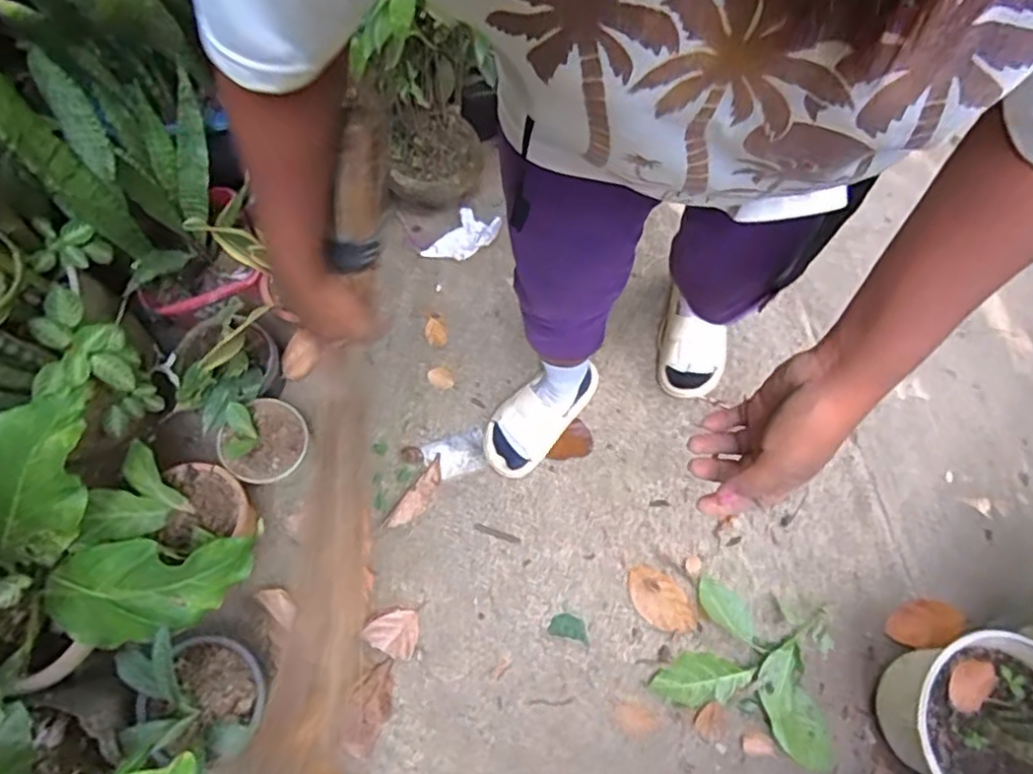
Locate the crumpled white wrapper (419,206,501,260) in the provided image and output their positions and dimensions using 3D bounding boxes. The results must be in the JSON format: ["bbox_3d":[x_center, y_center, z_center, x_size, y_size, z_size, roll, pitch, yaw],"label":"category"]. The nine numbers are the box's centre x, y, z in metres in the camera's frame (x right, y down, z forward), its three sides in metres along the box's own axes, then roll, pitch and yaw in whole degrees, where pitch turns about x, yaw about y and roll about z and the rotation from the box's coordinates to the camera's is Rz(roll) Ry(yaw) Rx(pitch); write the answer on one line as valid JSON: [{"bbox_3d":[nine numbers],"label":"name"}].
[{"bbox_3d":[-0.097,-0.267,1.204,0.081,0.016,0.134,36,74,8],"label":"crumpled white wrapper"}]

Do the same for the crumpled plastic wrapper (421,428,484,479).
[{"bbox_3d":[-0.101,0.113,1.099,0.101,0.008,0.066,-18,75,-8],"label":"crumpled plastic wrapper"}]

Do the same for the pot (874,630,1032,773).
[{"bbox_3d":[0.603,0.453,0.908,0.210,0.199,0.229,1,73,-2],"label":"pot"}]

